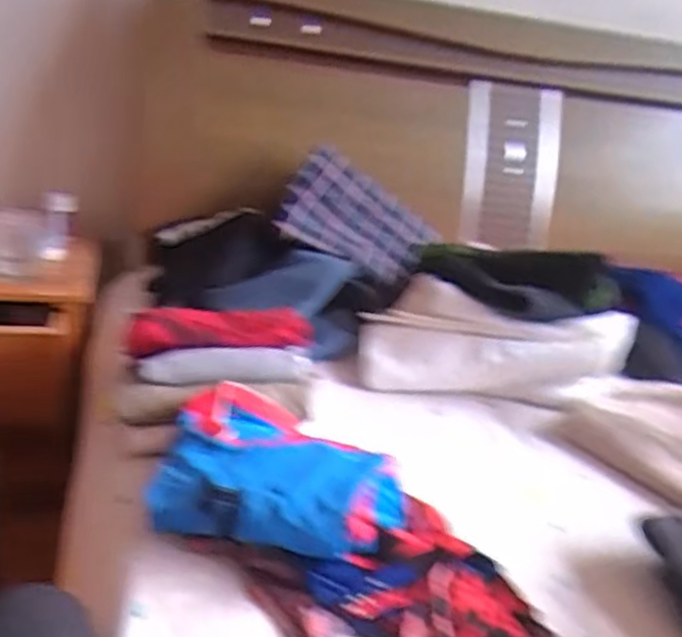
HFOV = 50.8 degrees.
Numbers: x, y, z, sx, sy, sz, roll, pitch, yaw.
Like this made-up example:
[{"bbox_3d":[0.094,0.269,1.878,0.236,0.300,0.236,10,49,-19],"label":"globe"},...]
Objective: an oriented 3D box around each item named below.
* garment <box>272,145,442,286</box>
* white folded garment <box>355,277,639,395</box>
[{"bbox_3d":[0.028,-0.168,1.318,0.290,0.181,0.032,37,-12,-22],"label":"garment"},{"bbox_3d":[0.246,0.039,1.149,0.414,0.087,0.198,5,65,9],"label":"white folded garment"}]

